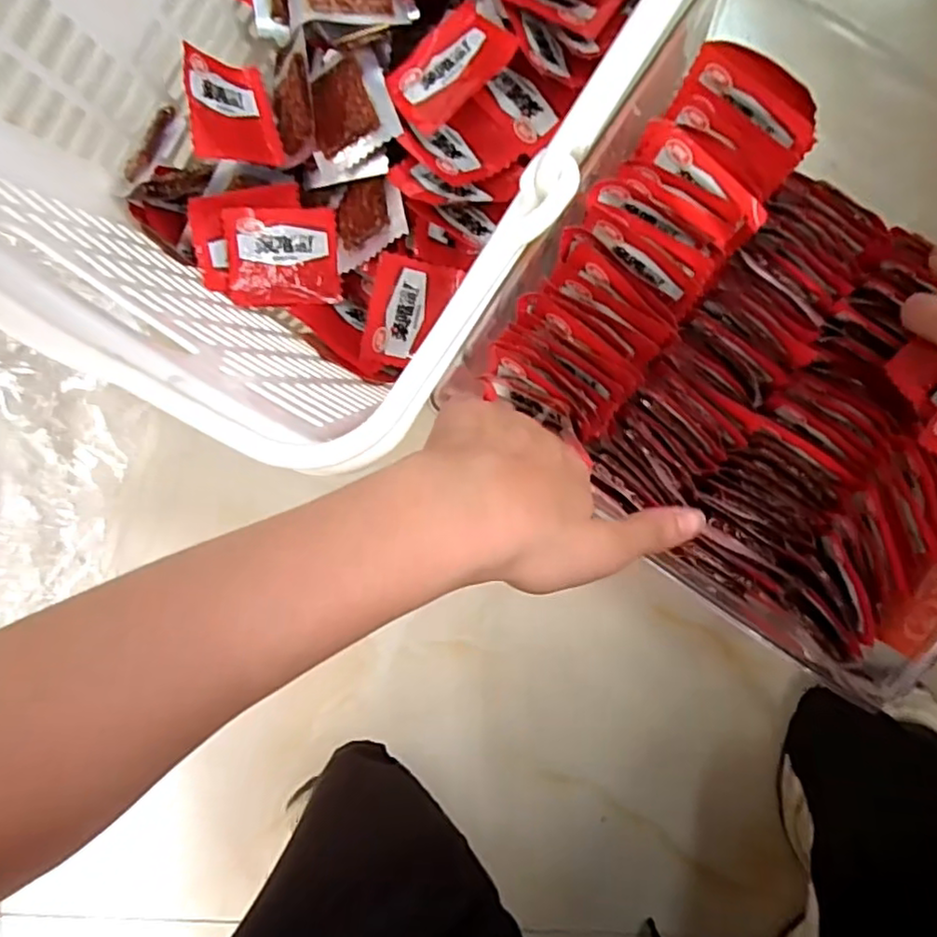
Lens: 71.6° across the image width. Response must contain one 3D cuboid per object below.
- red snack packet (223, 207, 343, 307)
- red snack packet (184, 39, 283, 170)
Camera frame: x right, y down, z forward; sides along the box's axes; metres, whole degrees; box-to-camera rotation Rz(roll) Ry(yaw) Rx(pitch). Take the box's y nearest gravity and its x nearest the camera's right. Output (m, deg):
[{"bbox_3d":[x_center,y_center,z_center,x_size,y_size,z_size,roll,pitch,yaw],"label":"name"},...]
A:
[{"bbox_3d":[-0.121,-0.138,0.427,0.069,0.019,0.060,-7,111,-20],"label":"red snack packet"},{"bbox_3d":[-0.142,-0.215,0.393,0.010,0.066,0.056,-3,103,32],"label":"red snack packet"}]

